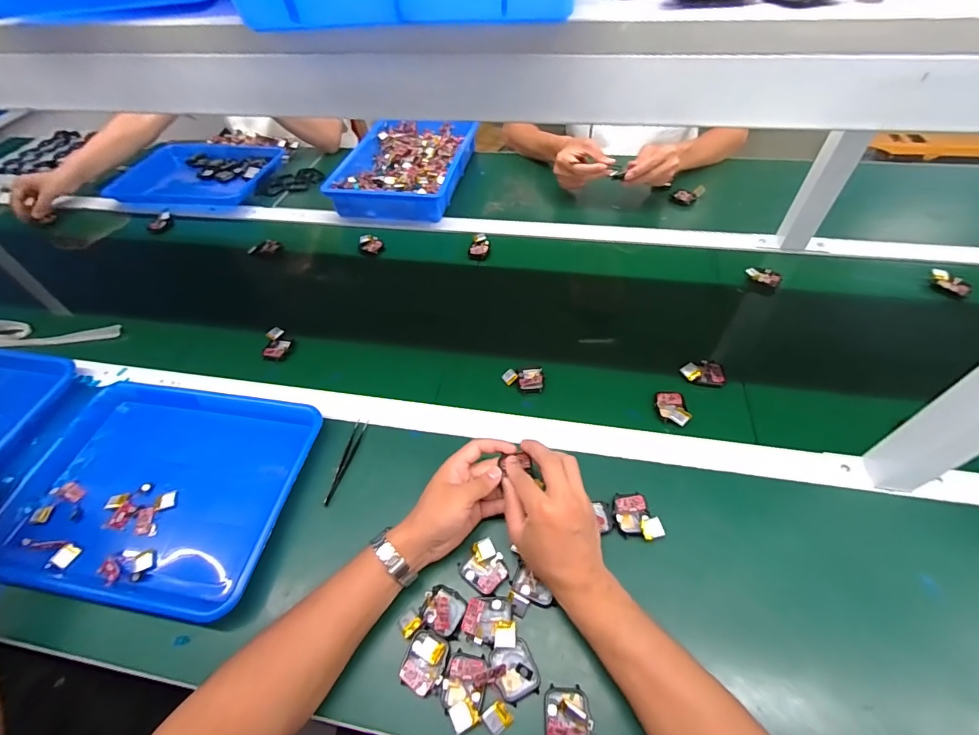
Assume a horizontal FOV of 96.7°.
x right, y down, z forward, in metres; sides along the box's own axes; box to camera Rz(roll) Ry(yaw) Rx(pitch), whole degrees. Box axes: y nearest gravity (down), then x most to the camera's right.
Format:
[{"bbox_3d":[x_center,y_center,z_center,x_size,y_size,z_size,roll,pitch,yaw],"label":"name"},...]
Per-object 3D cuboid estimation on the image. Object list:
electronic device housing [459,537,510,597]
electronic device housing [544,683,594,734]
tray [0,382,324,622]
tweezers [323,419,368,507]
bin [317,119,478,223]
[{"bbox_3d":[-0.004,0.207,0.454,0.044,0.010,0.042,35,62,27],"label":"electronic device housing"},{"bbox_3d":[0.067,0.303,0.374,0.038,0.018,0.049,1,52,5],"label":"electronic device housing"},{"bbox_3d":[-0.402,0.141,0.534,0.347,0.037,0.261,5,52,8],"label":"tray"},{"bbox_3d":[-0.179,0.116,0.546,0.015,0.004,0.115,23,55,-12],"label":"tweezers"},{"bbox_3d":[-0.177,-0.452,0.964,0.251,0.057,0.370,10,53,12],"label":"bin"}]

